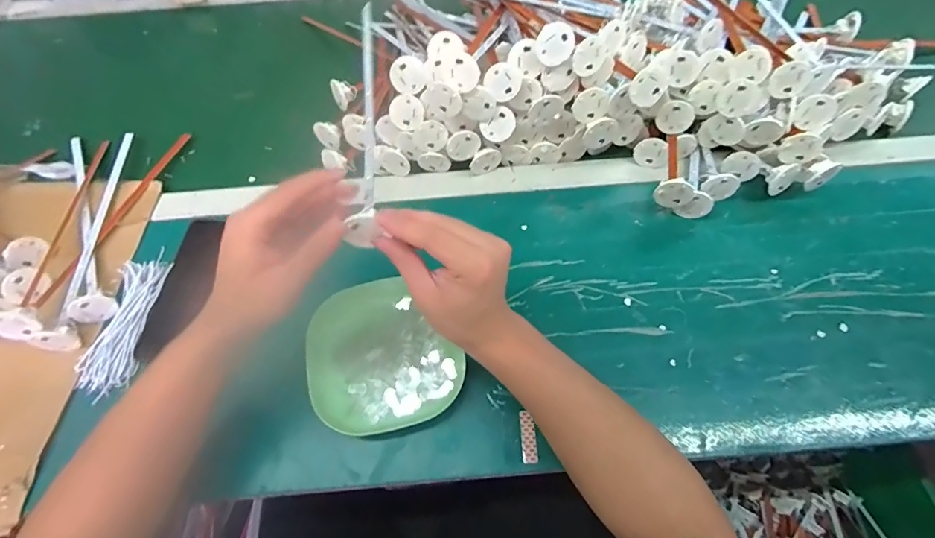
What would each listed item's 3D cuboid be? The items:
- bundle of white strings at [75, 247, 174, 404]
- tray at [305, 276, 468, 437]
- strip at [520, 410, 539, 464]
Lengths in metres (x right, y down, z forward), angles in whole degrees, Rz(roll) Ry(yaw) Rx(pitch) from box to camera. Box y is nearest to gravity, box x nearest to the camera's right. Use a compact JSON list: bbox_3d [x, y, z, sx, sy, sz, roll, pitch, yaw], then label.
[{"bbox_3d":[-0.352,0.053,0.463,0.051,0.012,0.148,1,62,2],"label":"bundle of white strings"},{"bbox_3d":[-0.084,0.079,0.437,0.137,0.026,0.147,-16,64,-5],"label":"tray"},{"bbox_3d":[0.055,0.153,0.409,0.014,0.007,0.046,-4,63,1],"label":"strip"}]

